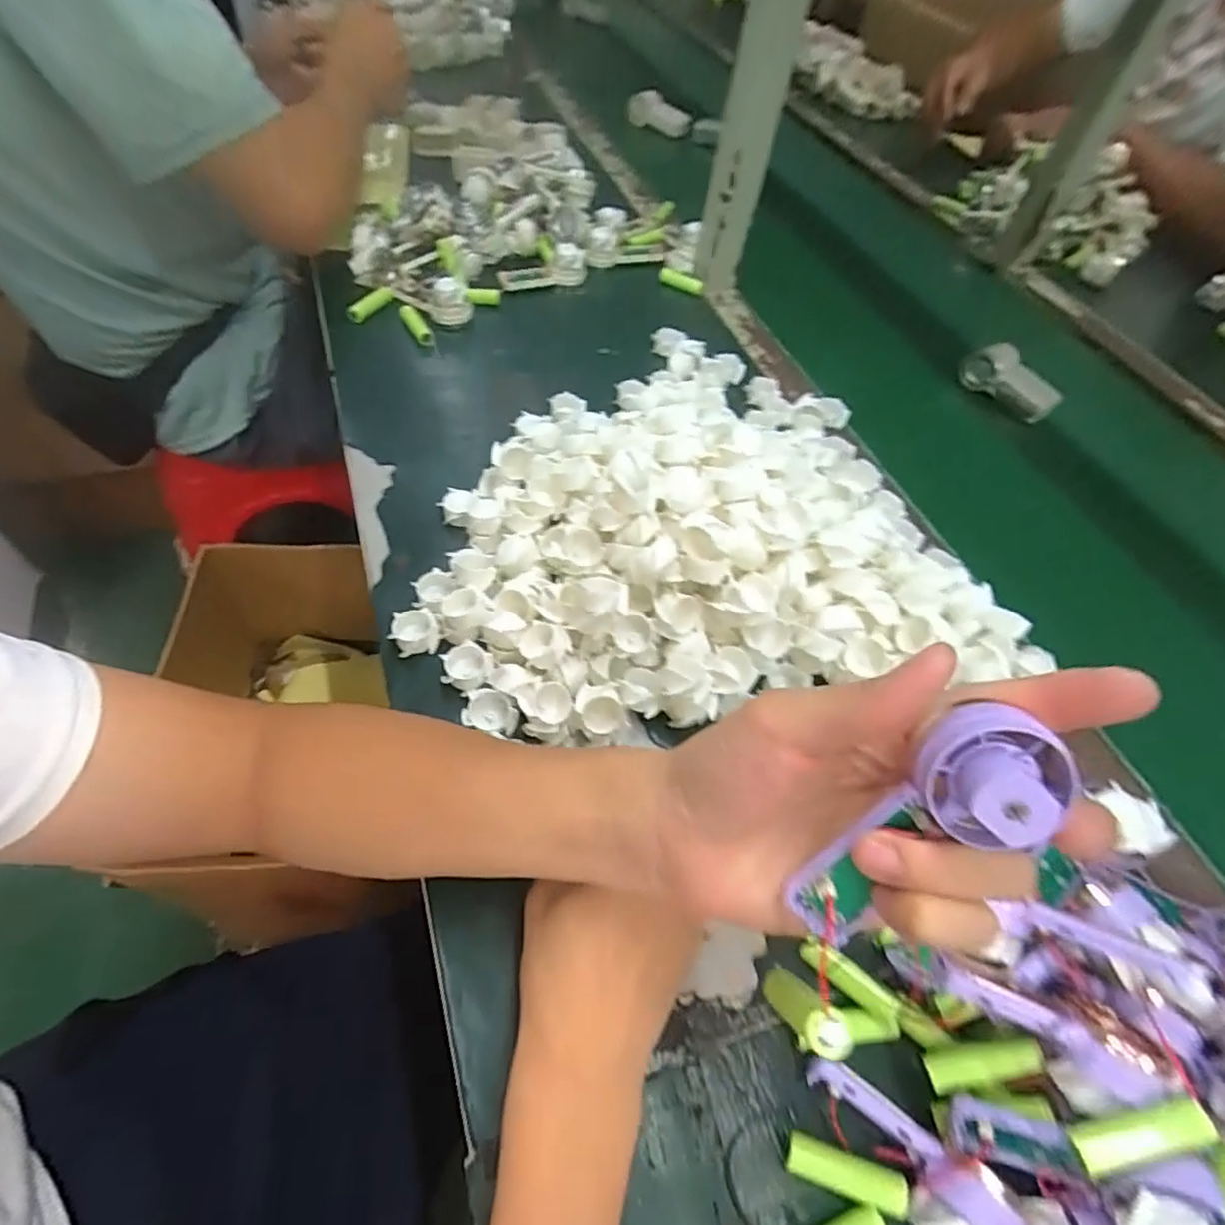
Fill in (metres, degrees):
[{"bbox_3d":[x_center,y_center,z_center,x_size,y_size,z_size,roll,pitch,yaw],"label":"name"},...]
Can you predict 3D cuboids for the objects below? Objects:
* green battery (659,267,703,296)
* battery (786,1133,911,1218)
[{"bbox_3d":[0.075,-0.370,0.724,0.057,0.014,0.015,39,62,22],"label":"green battery"},{"bbox_3d":[0.101,0.244,0.283,0.050,0.013,0.015,19,54,6],"label":"battery"}]

